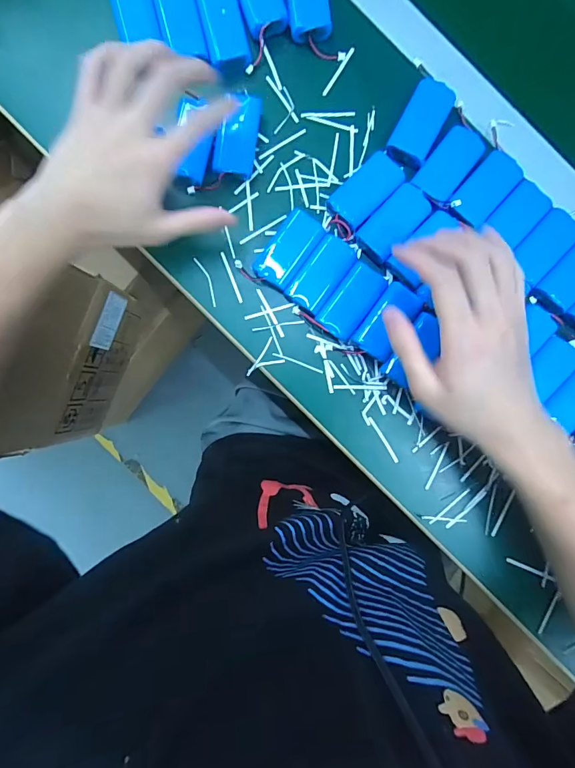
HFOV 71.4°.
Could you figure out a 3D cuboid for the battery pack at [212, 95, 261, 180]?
[{"bbox_3d":[-0.045,-0.228,0.368,0.034,0.017,0.073,9,89,-1],"label":"battery pack"}]

